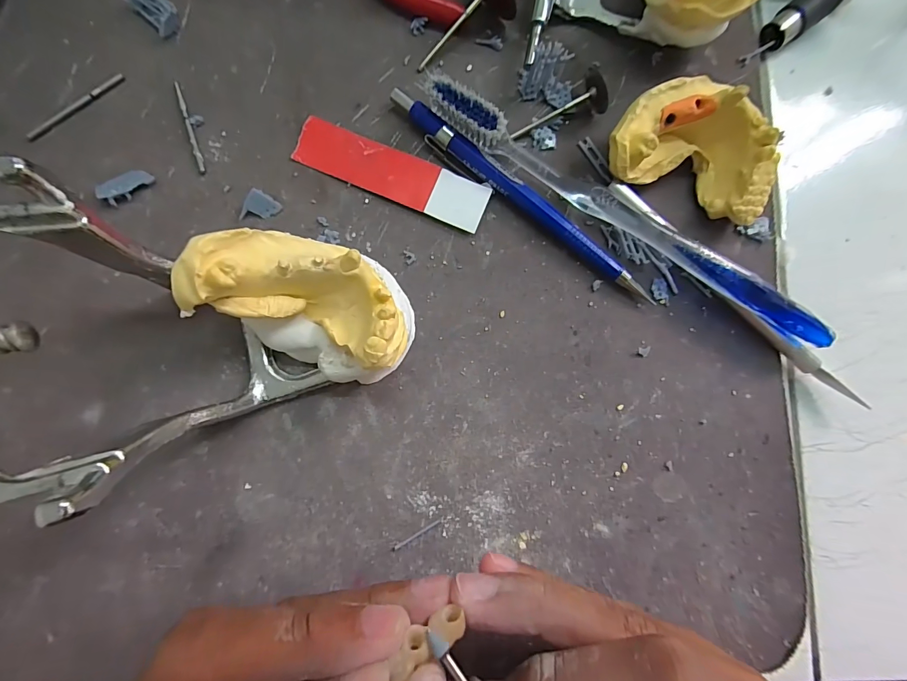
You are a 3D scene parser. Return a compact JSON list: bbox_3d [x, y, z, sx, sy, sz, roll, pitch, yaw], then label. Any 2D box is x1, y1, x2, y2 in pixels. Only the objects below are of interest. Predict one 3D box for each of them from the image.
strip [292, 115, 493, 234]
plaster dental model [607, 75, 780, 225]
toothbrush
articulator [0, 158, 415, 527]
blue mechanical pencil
[{"bbox_3d":[-0.026,-0.071,0.171,0.083,0.004,0.022,23,82,-1],"label":"strip"},{"bbox_3d":[0.098,-0.079,0.168,0.067,0.030,0.043,18,82,-1],"label":"plaster dental model"},{"bbox_3d":[0.070,-0.053,0.168,0.183,0.020,0.018,32,82,1],"label":"toothbrush"},{"bbox_3d":[-0.077,-0.009,0.127,0.111,0.067,0.080,-28,85,-7],"label":"articulator"},{"bbox_3d":[0.027,-0.060,0.171,0.132,0.010,0.010,39,82,2],"label":"blue mechanical pencil"}]

